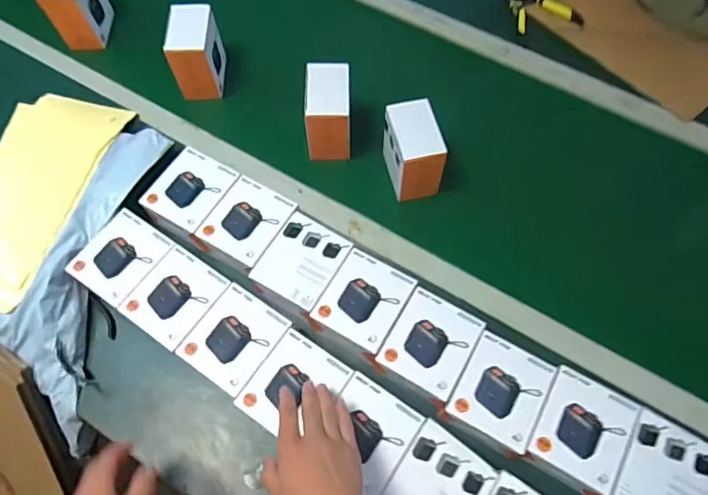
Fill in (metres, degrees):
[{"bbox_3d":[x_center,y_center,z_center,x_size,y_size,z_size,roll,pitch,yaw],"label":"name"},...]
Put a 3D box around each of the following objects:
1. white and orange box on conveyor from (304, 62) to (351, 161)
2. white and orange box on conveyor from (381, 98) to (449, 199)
[{"bbox_3d":[-0.038,-0.204,0.767,0.065,0.098,0.105,0,65,0],"label":"white and orange box on conveyor"},{"bbox_3d":[0.086,-0.141,0.740,0.068,0.096,0.103,-12,65,-5],"label":"white and orange box on conveyor"}]

